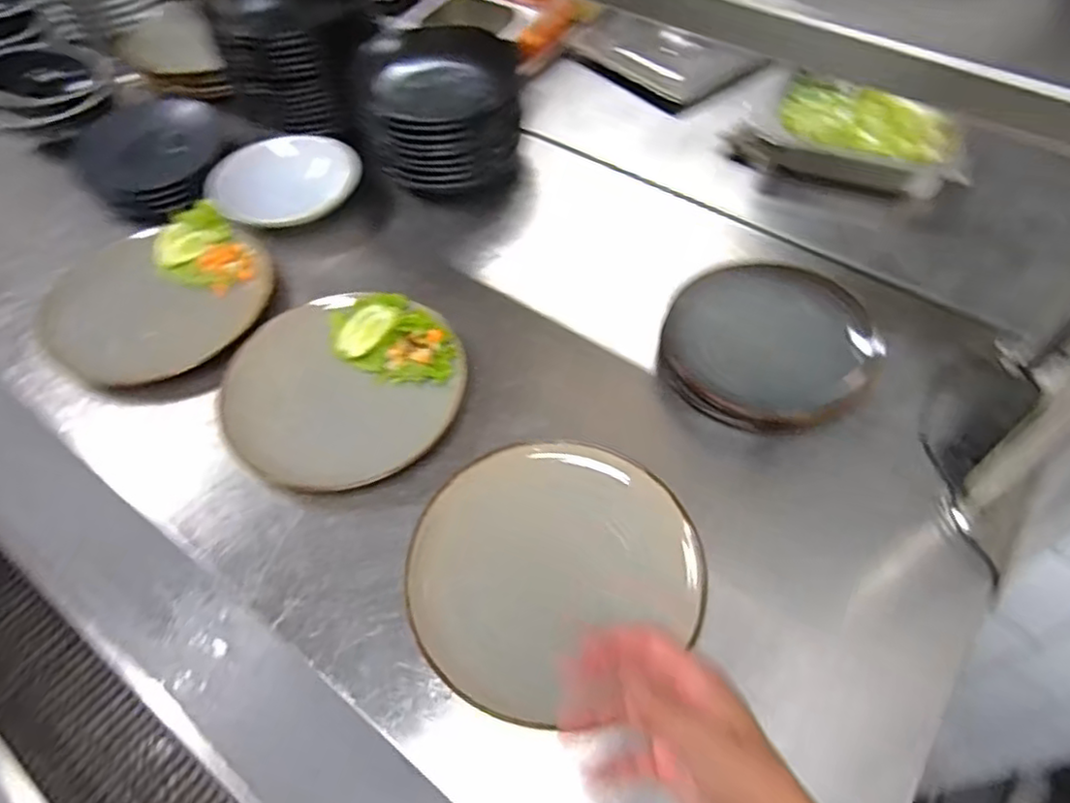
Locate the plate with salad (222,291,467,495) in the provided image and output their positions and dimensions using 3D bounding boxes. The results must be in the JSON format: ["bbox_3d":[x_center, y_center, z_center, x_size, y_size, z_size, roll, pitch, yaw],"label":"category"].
[{"bbox_3d":[-0.210,-0.020,0.731,0.244,0.037,0.243,-1,54,1],"label":"plate with salad"}]

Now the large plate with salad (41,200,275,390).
[{"bbox_3d":[-0.453,-0.130,0.804,0.261,0.032,0.230,-29,58,-19],"label":"large plate with salad"}]

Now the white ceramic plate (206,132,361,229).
[{"bbox_3d":[-0.353,-0.311,0.920,0.188,0.035,0.188,-1,54,1],"label":"white ceramic plate"}]

